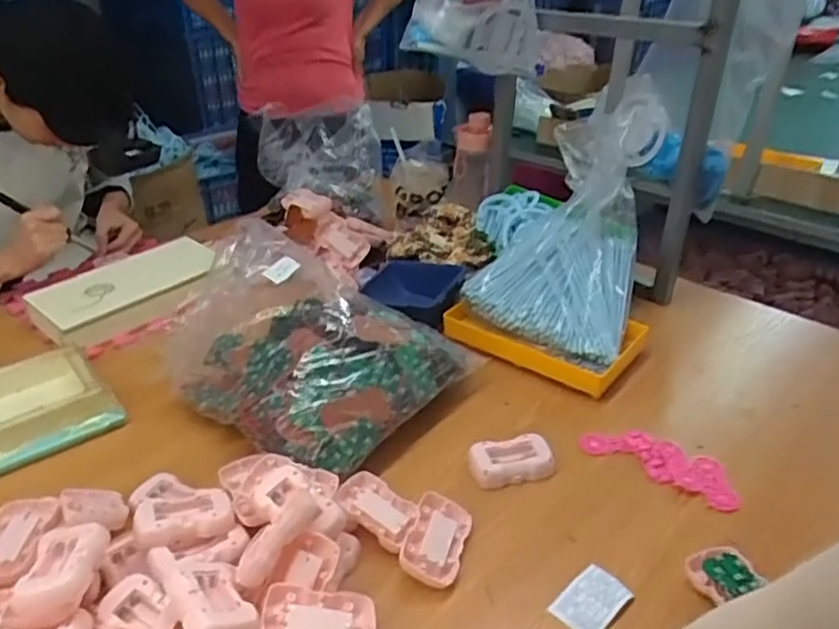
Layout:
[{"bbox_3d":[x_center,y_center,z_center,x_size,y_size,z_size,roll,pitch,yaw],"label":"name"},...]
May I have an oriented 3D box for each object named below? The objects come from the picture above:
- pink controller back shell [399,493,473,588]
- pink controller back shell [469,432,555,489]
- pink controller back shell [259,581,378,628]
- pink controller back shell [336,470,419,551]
[{"bbox_3d":[0.016,0.219,0.643,0.057,0.019,0.095,30,33,1],"label":"pink controller back shell"},{"bbox_3d":[0.101,0.162,0.741,0.087,0.031,0.054,-5,32,-9],"label":"pink controller back shell"},{"bbox_3d":[-0.081,0.251,0.539,0.094,0.011,0.057,16,30,-13],"label":"pink controller back shell"},{"bbox_3d":[-0.043,0.197,0.670,0.085,0.021,0.057,27,36,20],"label":"pink controller back shell"}]

